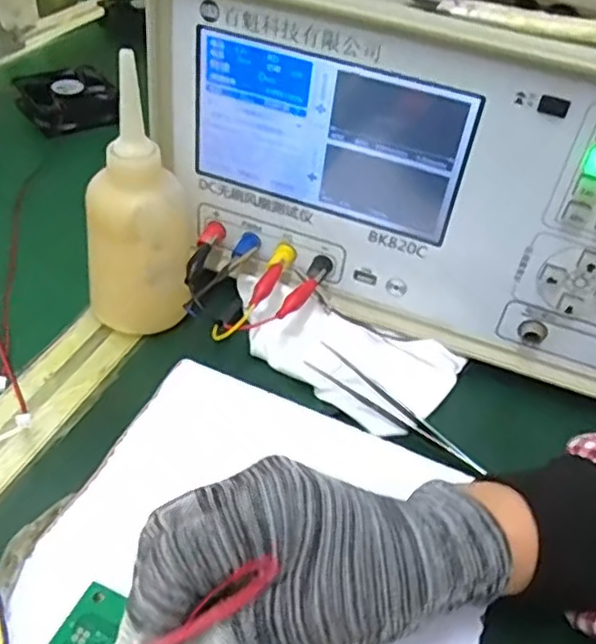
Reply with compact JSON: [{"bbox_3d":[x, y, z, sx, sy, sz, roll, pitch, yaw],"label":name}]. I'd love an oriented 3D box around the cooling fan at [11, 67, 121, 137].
[{"bbox_3d":[-0.209,-0.208,0.614,0.085,0.026,0.083,-22,49,-28],"label":"cooling fan"}]

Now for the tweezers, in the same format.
[{"bbox_3d":[0.056,0.048,0.381,0.117,0.011,0.017,30,47,24],"label":"tweezers"}]

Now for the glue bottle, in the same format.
[{"bbox_3d":[-0.094,-0.068,0.389,0.063,0.147,0.064,-2,42,-9],"label":"glue bottle"}]

